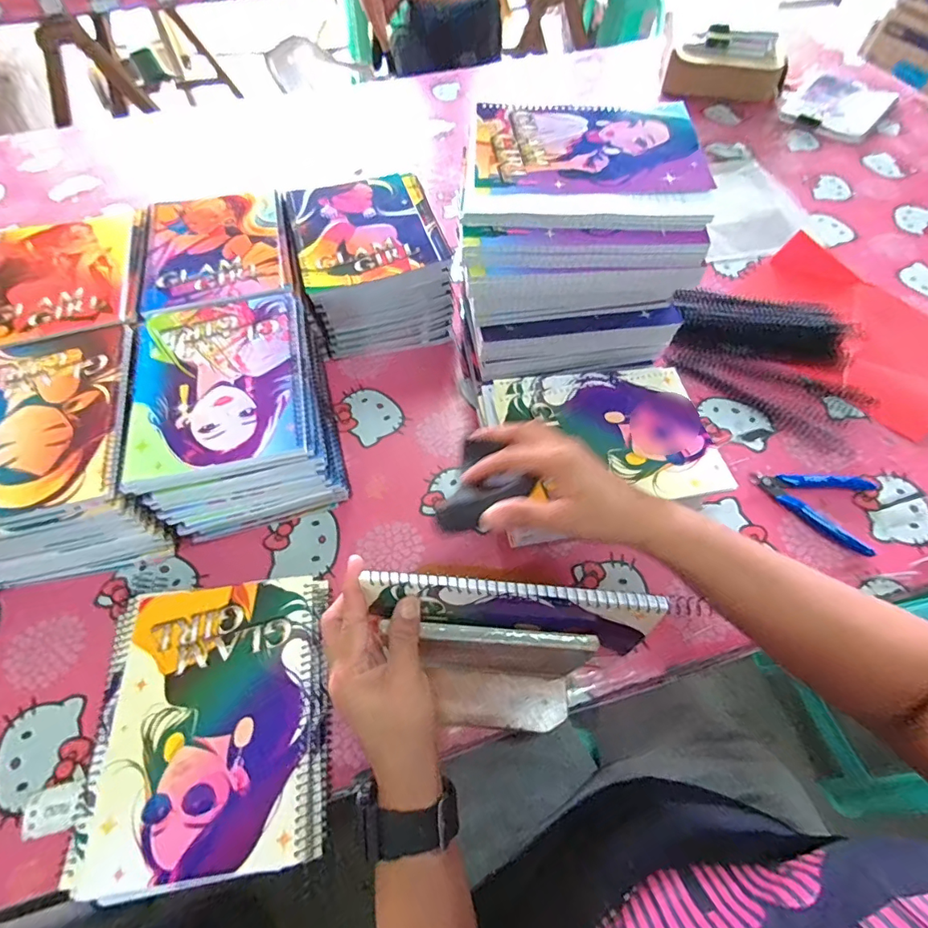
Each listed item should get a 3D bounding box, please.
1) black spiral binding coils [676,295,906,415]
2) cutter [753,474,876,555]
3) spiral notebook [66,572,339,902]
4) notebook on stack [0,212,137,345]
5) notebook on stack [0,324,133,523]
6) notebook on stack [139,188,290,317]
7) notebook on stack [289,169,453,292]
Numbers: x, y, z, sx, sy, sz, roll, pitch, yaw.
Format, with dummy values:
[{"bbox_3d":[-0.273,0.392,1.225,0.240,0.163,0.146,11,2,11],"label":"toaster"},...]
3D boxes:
[{"bbox_3d":[0.367,-0.174,0.607,0.201,0.027,0.098,7,60,5],"label":"black spiral binding coils"},{"bbox_3d":[0.360,0.034,0.496,0.113,0.011,0.087,22,62,13],"label":"cutter"},{"bbox_3d":[-0.194,0.195,0.373,0.171,0.016,0.200,-8,60,-3],"label":"spiral notebook"},{"bbox_3d":[-0.447,-0.211,0.530,0.157,0.006,0.201,-15,60,-8],"label":"notebook on stack"},{"bbox_3d":[-0.385,-0.041,0.429,0.160,0.006,0.201,-15,60,-7],"label":"notebook on stack"},{"bbox_3d":[-0.284,-0.249,0.550,0.151,0.006,0.193,-13,60,-6],"label":"notebook on stack"},{"bbox_3d":[-0.115,-0.279,0.566,0.162,0.010,0.189,-15,60,-7],"label":"notebook on stack"}]

